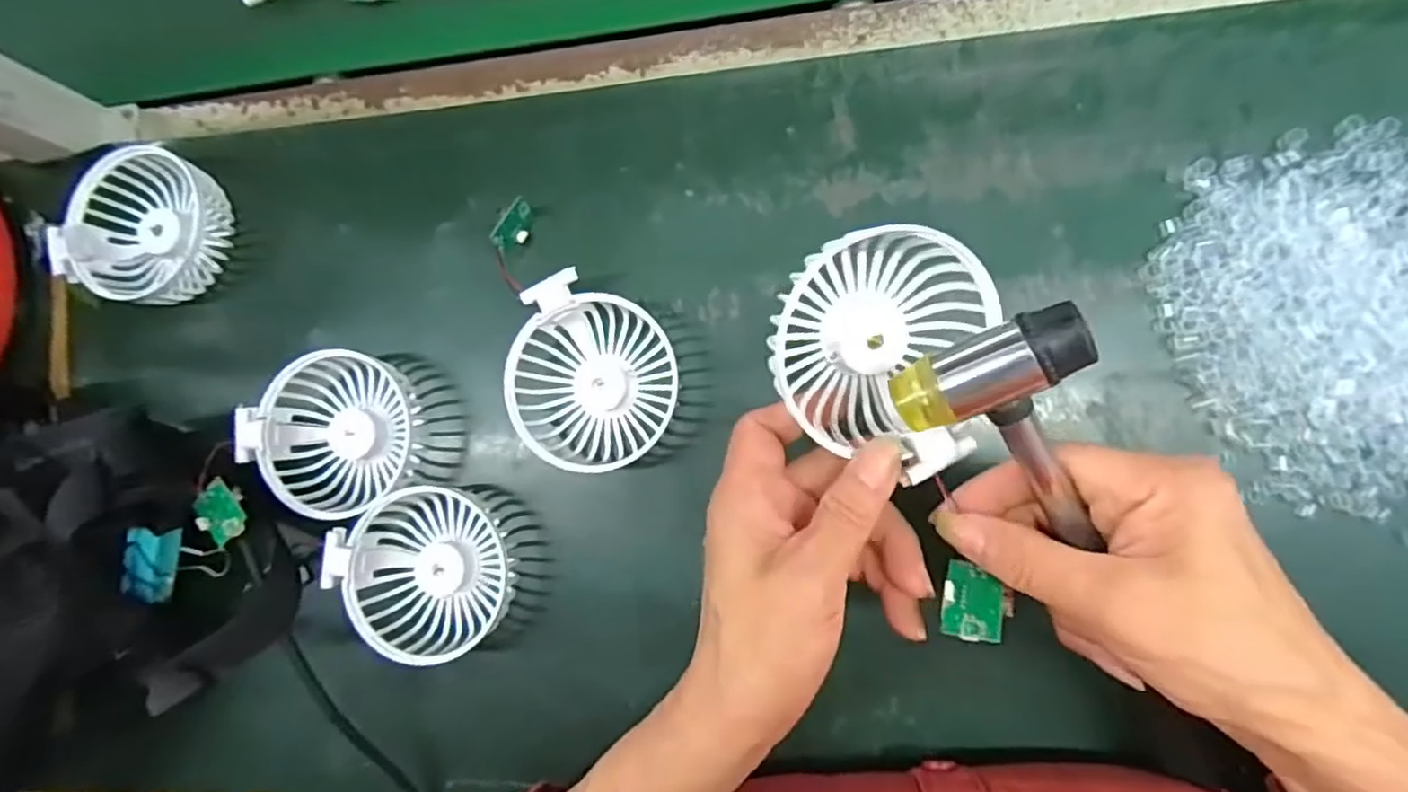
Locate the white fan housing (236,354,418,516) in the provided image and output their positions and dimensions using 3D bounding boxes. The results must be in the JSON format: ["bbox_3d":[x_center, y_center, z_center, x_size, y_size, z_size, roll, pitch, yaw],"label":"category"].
[{"bbox_3d":[-0.201,0.020,0.380,0.083,0.038,0.082,0,87,9],"label":"white fan housing"}]

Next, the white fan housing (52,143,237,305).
[{"bbox_3d":[-0.326,-0.099,0.405,0.085,0.039,0.088,0,87,9],"label":"white fan housing"}]

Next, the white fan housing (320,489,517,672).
[{"bbox_3d":[-0.147,0.093,0.369,0.079,0.036,0.093,-44,82,5],"label":"white fan housing"}]

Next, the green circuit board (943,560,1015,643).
[{"bbox_3d":[0.100,0.075,0.251,0.023,0.004,0.029,2,50,26],"label":"green circuit board"}]

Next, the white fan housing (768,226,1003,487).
[{"bbox_3d":[0.069,-0.022,0.269,0.080,0.030,0.093,13,89,9],"label":"white fan housing"}]

